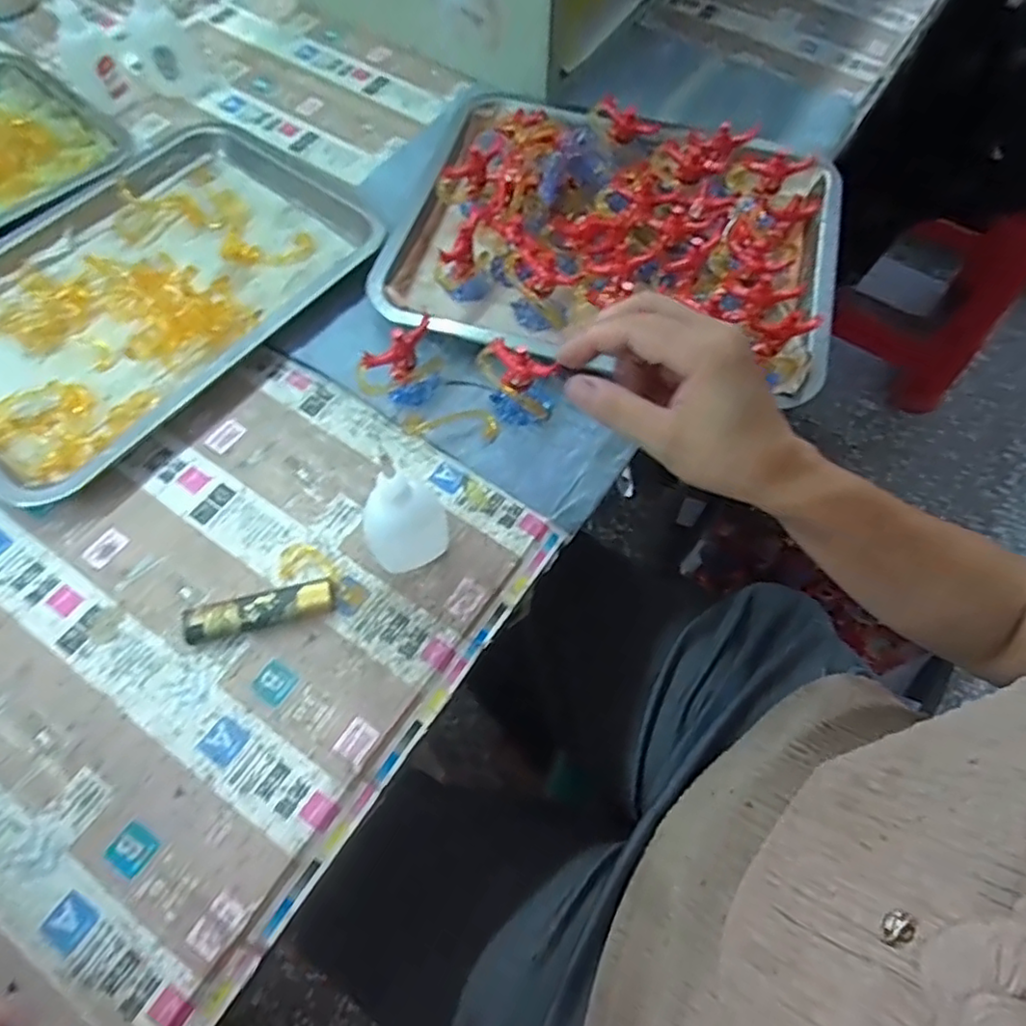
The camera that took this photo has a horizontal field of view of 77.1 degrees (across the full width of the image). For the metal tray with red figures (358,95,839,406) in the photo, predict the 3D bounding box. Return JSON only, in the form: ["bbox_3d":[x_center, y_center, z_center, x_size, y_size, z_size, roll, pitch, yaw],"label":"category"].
[{"bbox_3d":[0.077,-0.213,0.463,0.313,0.041,0.255,15,64,5],"label":"metal tray with red figures"}]

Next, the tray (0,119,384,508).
[{"bbox_3d":[-0.272,-0.165,0.457,0.234,0.032,0.312,33,67,13],"label":"tray"}]

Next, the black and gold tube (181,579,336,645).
[{"bbox_3d":[-0.139,0.055,0.355,0.081,0.012,0.020,-12,65,-8],"label":"black and gold tube"}]

